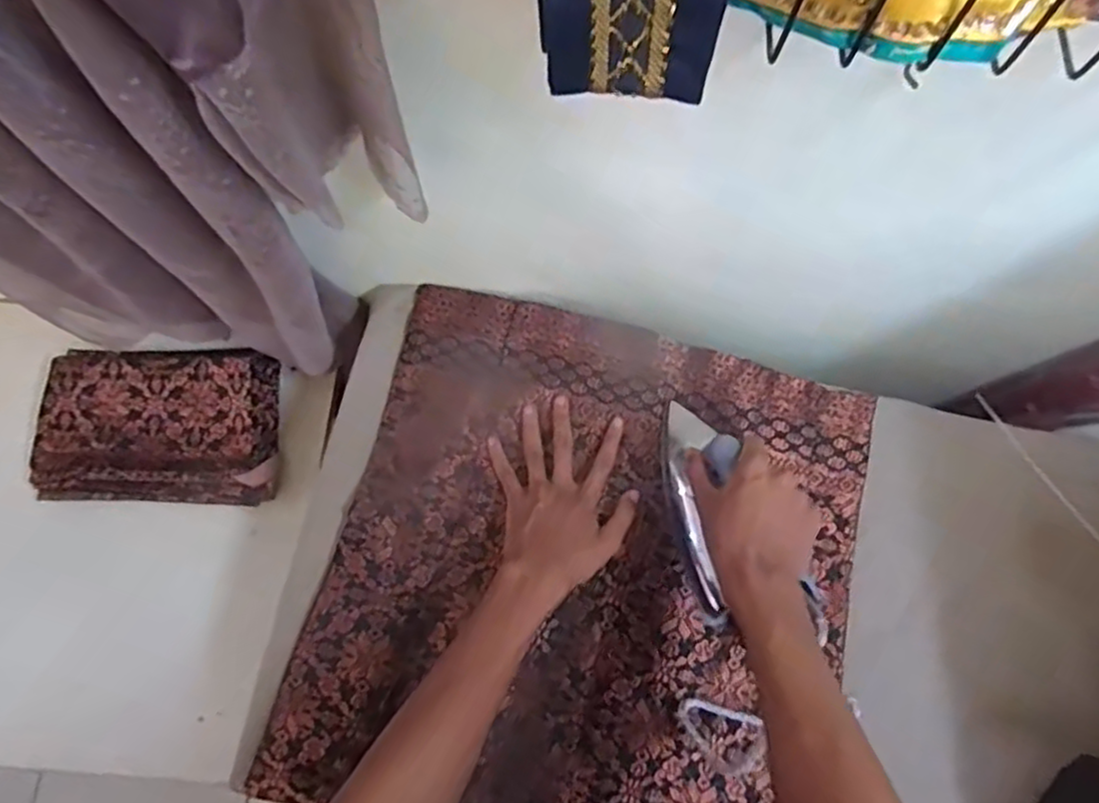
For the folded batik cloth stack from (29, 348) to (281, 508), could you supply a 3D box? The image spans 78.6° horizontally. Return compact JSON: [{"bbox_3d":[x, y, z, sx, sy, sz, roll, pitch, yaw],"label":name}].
[{"bbox_3d":[-0.445,0.023,0.757,0.268,0.040,0.173,2,73,-1],"label":"folded batik cloth stack"}]

